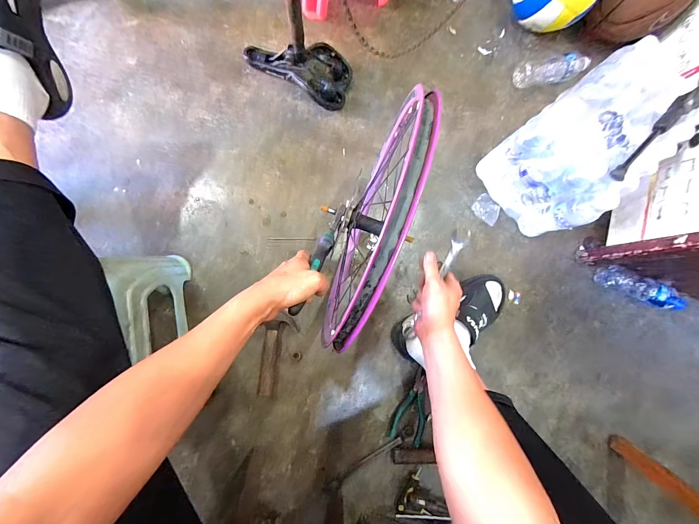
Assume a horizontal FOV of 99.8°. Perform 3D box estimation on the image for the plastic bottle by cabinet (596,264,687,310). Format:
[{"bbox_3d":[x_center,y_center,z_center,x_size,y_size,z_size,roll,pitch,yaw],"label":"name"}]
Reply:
[{"bbox_3d":[0.761,0.072,0.770,0.237,0.060,0.057,20,82,-5],"label":"plastic bottle by cabinet"}]

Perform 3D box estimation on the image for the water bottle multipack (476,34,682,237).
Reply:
[{"bbox_3d":[0.533,-0.270,0.687,0.358,0.224,0.234,-41,91,-9],"label":"water bottle multipack"}]

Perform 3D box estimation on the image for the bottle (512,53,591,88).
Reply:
[{"bbox_3d":[0.547,-0.517,0.793,0.202,0.056,0.067,-17,87,-9],"label":"bottle"}]

